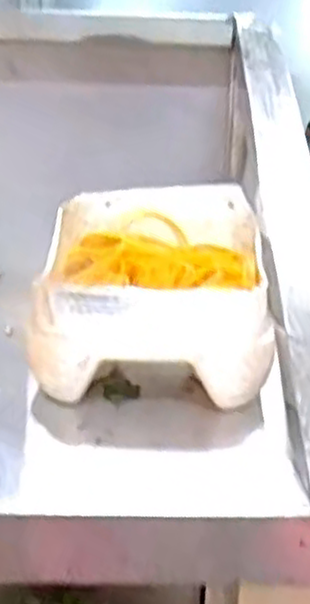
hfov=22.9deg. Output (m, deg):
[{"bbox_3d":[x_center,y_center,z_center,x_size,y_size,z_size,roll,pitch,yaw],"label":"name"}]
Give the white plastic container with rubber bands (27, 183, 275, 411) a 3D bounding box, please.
[{"bbox_3d":[-0.002,-0.013,0.518,0.144,0.089,0.188,2,18,1],"label":"white plastic container with rubber bands"}]

